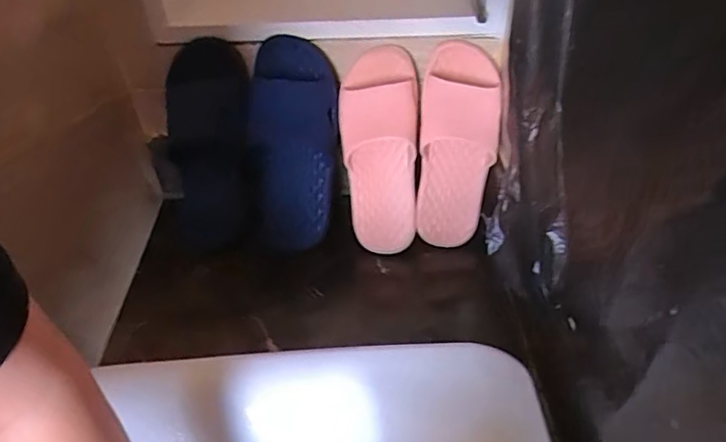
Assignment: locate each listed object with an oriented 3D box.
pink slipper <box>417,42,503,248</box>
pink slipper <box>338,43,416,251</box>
[{"bbox_3d":[0.121,-0.095,0.707,0.099,0.259,0.056,8,16,13],"label":"pink slipper"},{"bbox_3d":[0.022,-0.085,0.703,0.093,0.253,0.067,0,16,4],"label":"pink slipper"}]

